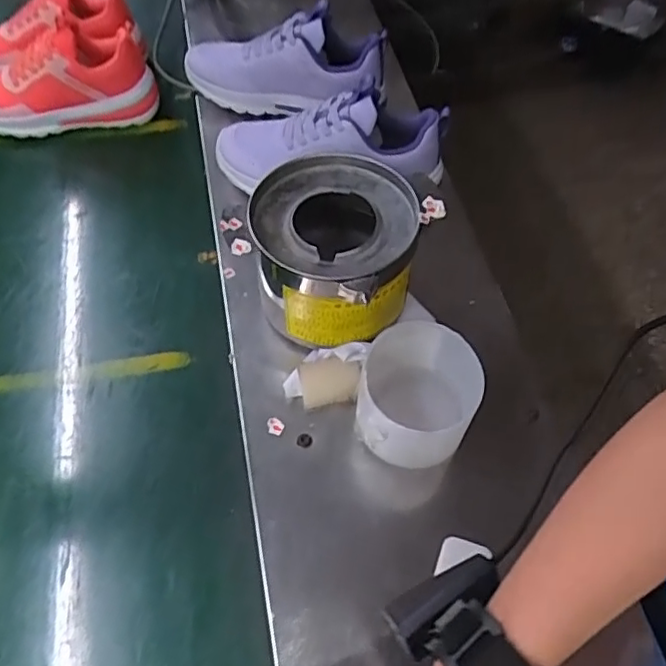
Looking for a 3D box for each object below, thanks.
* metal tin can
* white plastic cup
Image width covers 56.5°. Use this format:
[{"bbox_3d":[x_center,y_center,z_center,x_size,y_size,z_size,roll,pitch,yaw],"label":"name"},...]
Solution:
[{"bbox_3d":[0.002,-0.069,0.561,0.136,0.114,0.141,-1,57,1],"label":"metal tin can"},{"bbox_3d":[0.068,0.051,0.498,0.089,0.079,0.094,-1,57,1],"label":"white plastic cup"}]

